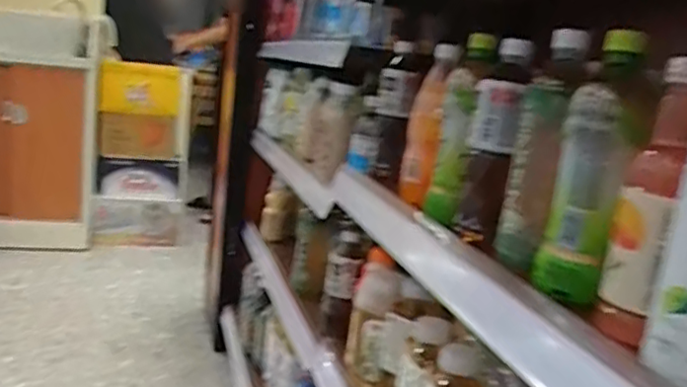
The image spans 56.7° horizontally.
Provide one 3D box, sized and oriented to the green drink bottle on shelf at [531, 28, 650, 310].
[{"bbox_3d":[0.194,-0.018,0.498,0.057,0.207,0.063,10,13,21],"label":"green drink bottle on shelf"}]

